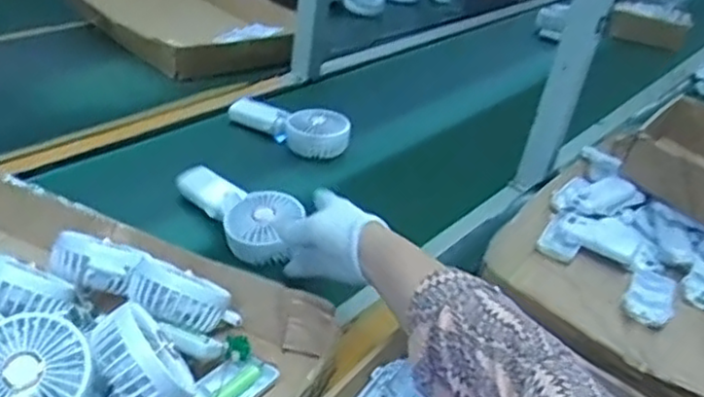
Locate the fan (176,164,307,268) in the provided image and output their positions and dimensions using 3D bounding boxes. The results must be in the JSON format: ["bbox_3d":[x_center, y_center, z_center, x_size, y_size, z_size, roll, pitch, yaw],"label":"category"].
[{"bbox_3d":[-0.126,0.012,0.802,0.085,0.048,0.186,-24,41,-36],"label":"fan"}]

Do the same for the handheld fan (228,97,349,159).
[{"bbox_3d":[-0.090,-0.109,1.030,0.190,0.047,0.070,20,36,21],"label":"handheld fan"}]

